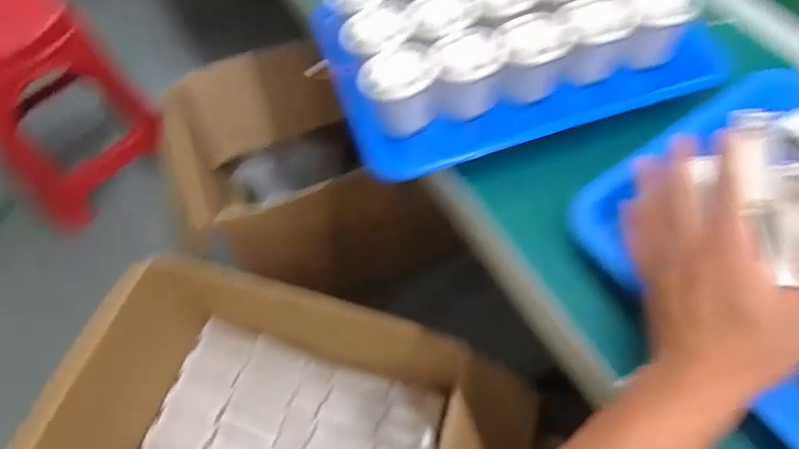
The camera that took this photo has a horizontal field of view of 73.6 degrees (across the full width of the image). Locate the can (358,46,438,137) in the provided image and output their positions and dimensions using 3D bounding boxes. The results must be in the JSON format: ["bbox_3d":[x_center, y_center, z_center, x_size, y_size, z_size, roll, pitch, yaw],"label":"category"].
[{"bbox_3d":[0.000,-0.120,0.483,0.066,0.051,0.062,-1,59,2],"label":"can"}]

